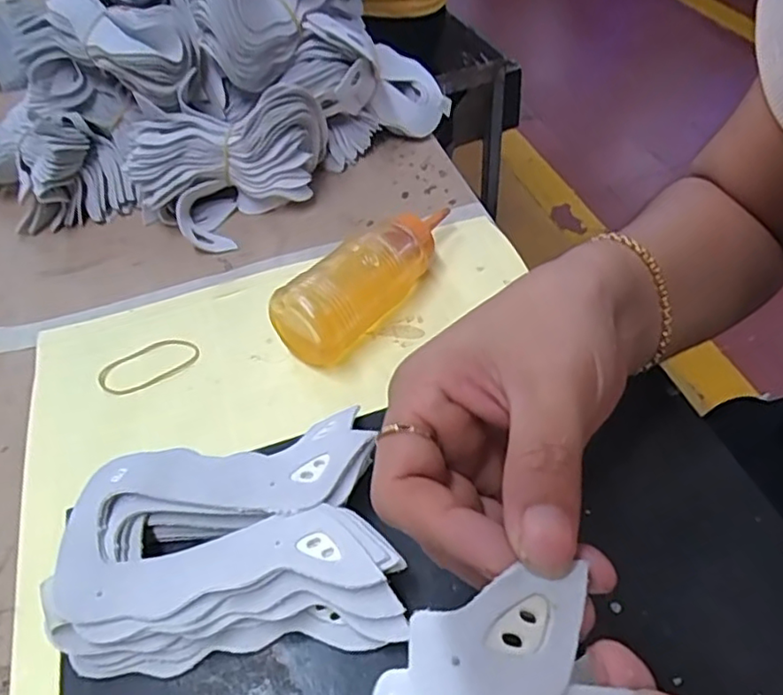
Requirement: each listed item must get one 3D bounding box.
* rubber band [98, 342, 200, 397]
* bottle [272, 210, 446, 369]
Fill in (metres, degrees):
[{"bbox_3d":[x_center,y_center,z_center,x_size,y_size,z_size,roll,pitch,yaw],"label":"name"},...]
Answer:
[{"bbox_3d":[-0.148,0.010,0.384,0.059,0.004,0.030,-25,55,-21],"label":"rubber band"},{"bbox_3d":[-0.006,-0.045,0.390,0.047,0.046,0.142,33,59,28],"label":"bottle"}]

